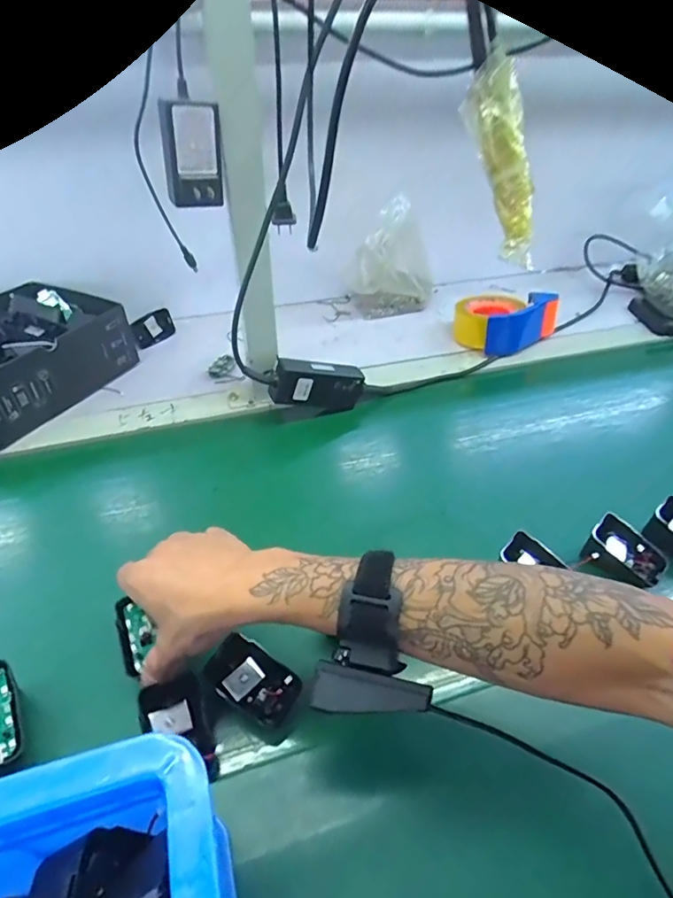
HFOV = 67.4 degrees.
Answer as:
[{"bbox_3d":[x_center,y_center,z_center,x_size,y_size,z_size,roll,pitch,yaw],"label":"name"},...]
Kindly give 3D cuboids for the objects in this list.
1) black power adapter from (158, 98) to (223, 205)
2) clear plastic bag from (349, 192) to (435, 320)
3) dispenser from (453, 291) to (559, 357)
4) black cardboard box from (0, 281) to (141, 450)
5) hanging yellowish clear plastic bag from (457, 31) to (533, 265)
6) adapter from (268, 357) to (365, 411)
[{"bbox_3d":[-0.128,-0.263,0.452,0.052,0.081,0.027,-9,42,-11],"label":"black power adapter"},{"bbox_3d":[0.092,-0.296,0.803,0.137,0.163,0.089,3,42,3],"label":"clear plastic bag"},{"bbox_3d":[0.254,-0.201,0.774,0.121,0.057,0.126,33,51,31],"label":"dispenser"},{"bbox_3d":[-0.413,-0.123,0.656,0.185,0.090,0.254,19,44,19],"label":"black cardboard box"},{"bbox_3d":[0.062,-0.104,0.187,0.011,0.070,0.019,-29,21,-29],"label":"hanging yellowish clear plastic bag"},{"bbox_3d":[-0.022,-0.079,0.628,0.118,0.055,0.025,3,37,-30],"label":"adapter"}]

